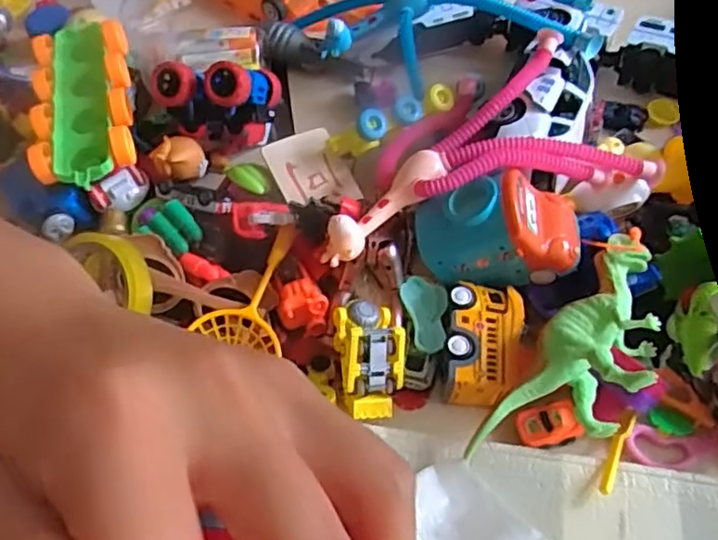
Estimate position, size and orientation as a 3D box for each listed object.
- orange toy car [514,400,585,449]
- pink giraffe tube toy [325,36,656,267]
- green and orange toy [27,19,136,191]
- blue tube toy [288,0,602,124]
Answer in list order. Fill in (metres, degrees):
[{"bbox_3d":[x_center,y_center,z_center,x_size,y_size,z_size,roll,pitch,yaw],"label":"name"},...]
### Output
[{"bbox_3d":[0.139,0.115,0.473,0.043,0.024,0.029,-23,53,13],"label":"orange toy car"},{"bbox_3d":[0.088,-0.094,0.532,0.264,0.079,0.133,-15,58,-7],"label":"pink giraffe tube toy"},{"bbox_3d":[-0.252,-0.157,0.591,0.088,0.038,0.208,-13,58,-5],"label":"green and orange toy"},{"bbox_3d":[0.073,-0.246,0.647,0.300,0.100,0.148,10,59,9],"label":"blue tube toy"}]

